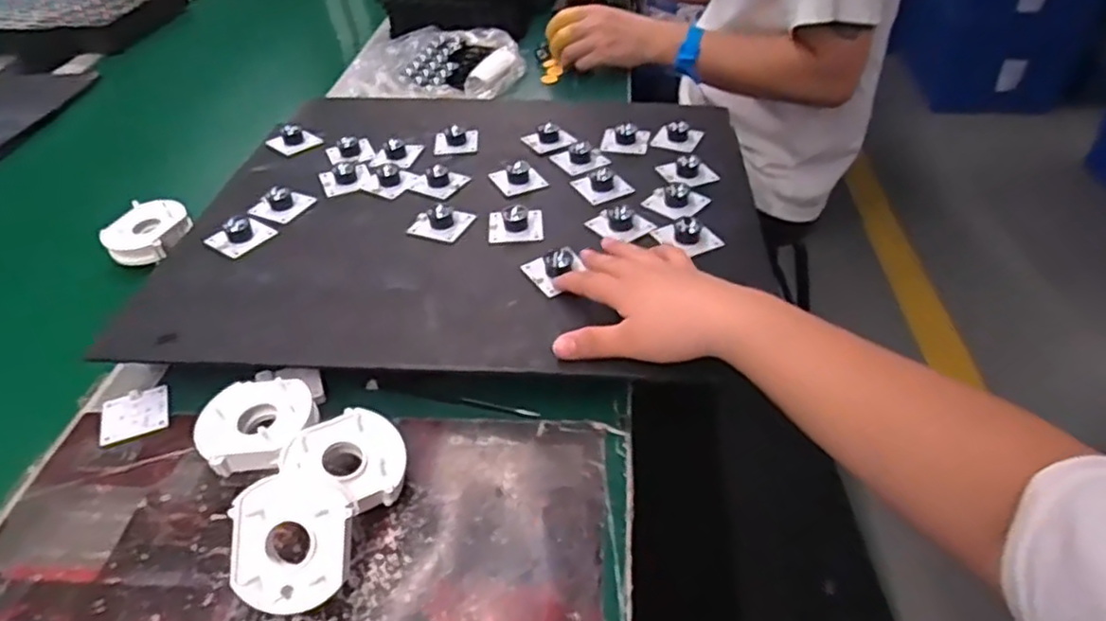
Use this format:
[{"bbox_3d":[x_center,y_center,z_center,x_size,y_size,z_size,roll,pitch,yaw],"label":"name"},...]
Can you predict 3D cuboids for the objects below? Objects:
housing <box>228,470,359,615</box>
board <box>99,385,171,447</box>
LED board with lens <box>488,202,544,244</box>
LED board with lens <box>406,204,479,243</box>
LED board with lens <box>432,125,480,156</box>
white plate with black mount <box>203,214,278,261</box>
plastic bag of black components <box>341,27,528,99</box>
[{"bbox_3d":[-0.139,0.124,0.374,0.062,0.013,0.071,-5,79,-7],"label":"housing"},{"bbox_3d":[-0.294,0.072,0.489,0.043,0.004,0.047,-18,44,-16],"label":"board"},{"bbox_3d":[-0.031,-0.077,0.578,0.045,0.022,0.039,-7,42,-4],"label":"LED board with lens"},{"bbox_3d":[-0.095,-0.077,0.586,0.047,0.016,0.039,12,44,17],"label":"LED board with lens"},{"bbox_3d":[-0.097,-0.169,0.693,0.043,0.014,0.041,-4,42,-1],"label":"LED board with lens"},{"bbox_3d":[-0.262,-0.065,0.582,0.040,0.016,0.045,23,48,26],"label":"white plate with black mount"},{"bbox_3d":[-0.143,-0.331,0.919,0.199,0.034,0.222,7,43,11],"label":"plastic bag of black components"}]

